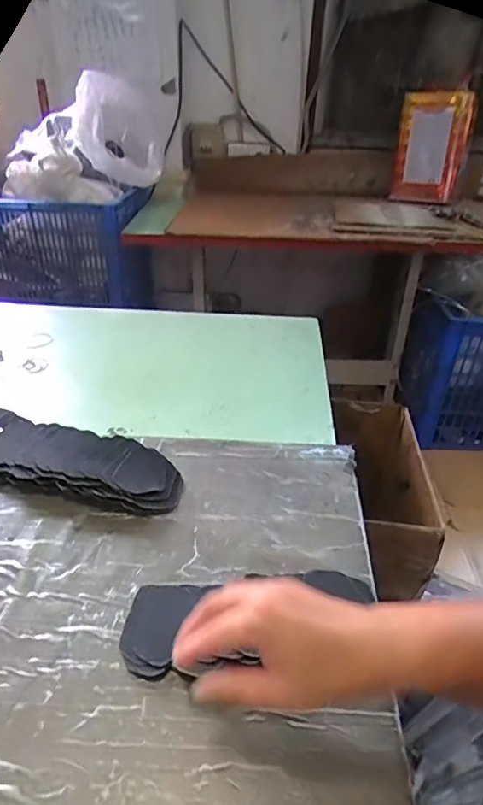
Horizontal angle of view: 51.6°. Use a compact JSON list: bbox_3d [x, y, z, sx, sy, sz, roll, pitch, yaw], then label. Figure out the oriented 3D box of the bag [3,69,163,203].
[{"bbox_3d":[-0.435,-0.713,1.353,0.421,0.281,0.198,-5,34,-10],"label":"bag"}]

